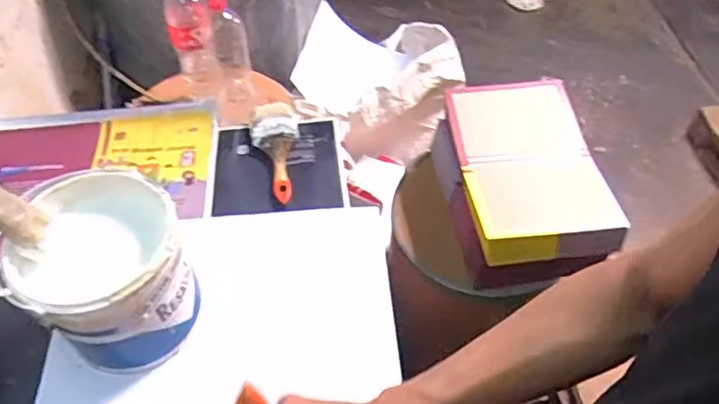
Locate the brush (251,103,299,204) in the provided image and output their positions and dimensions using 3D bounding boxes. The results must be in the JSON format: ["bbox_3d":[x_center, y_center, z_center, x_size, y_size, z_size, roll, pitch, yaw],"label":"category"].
[{"bbox_3d":[-0.133,-0.082,0.938,0.076,0.026,0.198,-8,53,-6],"label":"brush"}]

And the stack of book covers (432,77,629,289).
[{"bbox_3d":[0.295,-0.047,1.083,0.264,0.167,0.367,-4,52,-4],"label":"stack of book covers"}]

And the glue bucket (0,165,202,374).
[{"bbox_3d":[-0.298,0.089,0.699,0.185,0.185,0.178,30,58,21],"label":"glue bucket"}]

